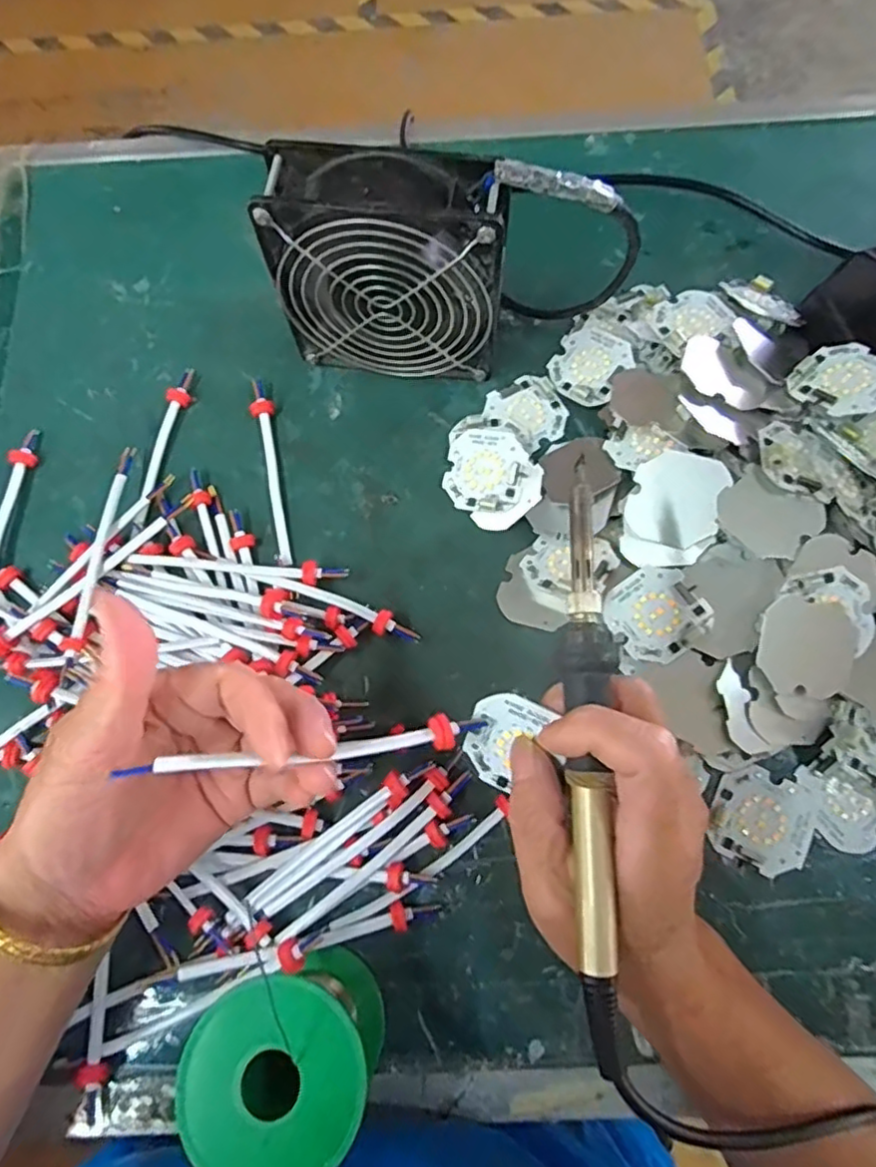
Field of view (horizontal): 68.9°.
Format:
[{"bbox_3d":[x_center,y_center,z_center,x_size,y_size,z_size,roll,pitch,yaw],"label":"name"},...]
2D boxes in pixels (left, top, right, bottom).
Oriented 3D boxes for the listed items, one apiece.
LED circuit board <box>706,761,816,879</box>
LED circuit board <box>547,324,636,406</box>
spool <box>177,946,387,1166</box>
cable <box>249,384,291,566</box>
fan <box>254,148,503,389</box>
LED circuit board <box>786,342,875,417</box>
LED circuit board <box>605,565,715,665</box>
[{"bbox_3d":[0.160,0.117,0.315,0.047,0.005,0.045,24,73,10],"label":"LED circuit board"},{"bbox_3d":[0.093,-0.133,0.389,0.048,0.004,0.048,39,84,26],"label":"LED circuit board"},{"bbox_3d":[-0.058,0.194,0.263,0.065,0.073,0.067,-1,71,2],"label":"spool"},{"bbox_3d":[-0.099,-0.067,0.376,0.013,0.011,0.119,-10,71,-1],"label":"cable"},{"bbox_3d":[-0.024,-0.164,0.349,0.117,0.119,0.042,8,71,5],"label":"fan"},{"bbox_3d":[0.218,-0.109,0.341,0.044,0.004,0.046,-42,58,-5],"label":"LED circuit board"},{"bbox_3d":[0.114,0.016,0.333,0.044,0.004,0.046,-40,74,6],"label":"LED circuit board"}]

